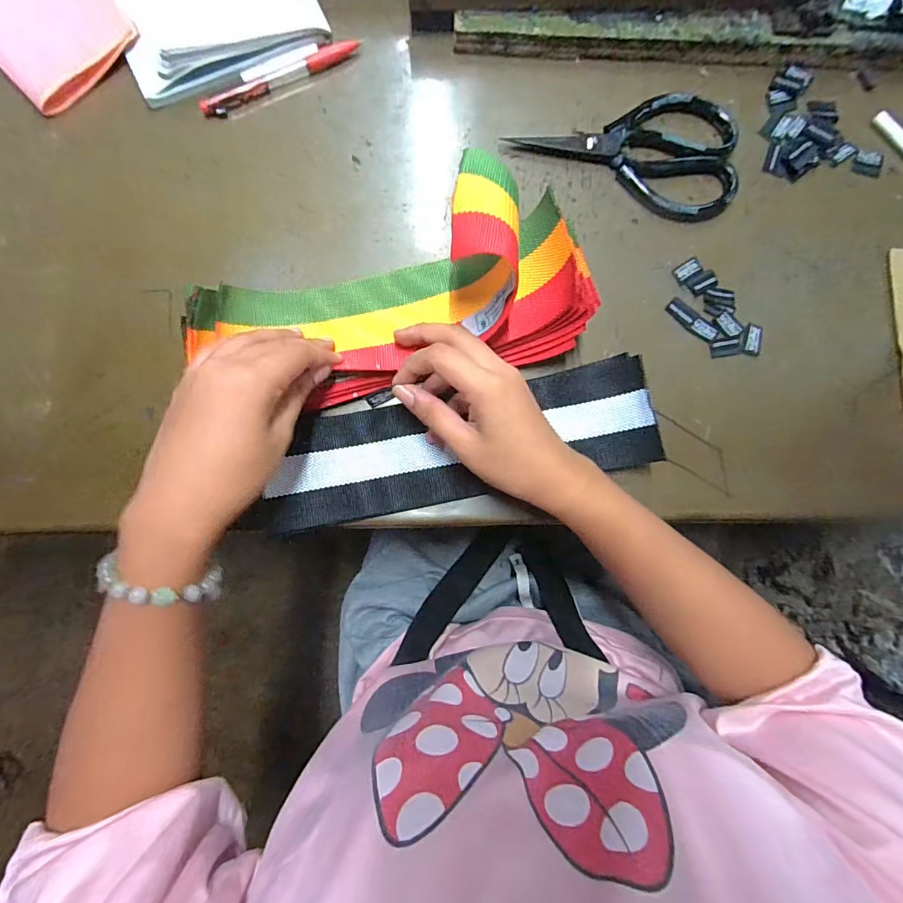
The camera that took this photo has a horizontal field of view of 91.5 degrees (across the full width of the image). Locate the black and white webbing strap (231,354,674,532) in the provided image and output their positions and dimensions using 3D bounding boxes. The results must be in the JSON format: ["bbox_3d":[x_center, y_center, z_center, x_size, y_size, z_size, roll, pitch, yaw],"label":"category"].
[{"bbox_3d":[0.001,-0.003,0.326,0.285,0.044,0.082,-13,86,-2],"label":"black and white webbing strap"}]

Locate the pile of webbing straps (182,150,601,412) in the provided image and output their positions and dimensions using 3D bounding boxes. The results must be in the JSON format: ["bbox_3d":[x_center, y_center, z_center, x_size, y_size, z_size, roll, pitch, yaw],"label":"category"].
[{"bbox_3d":[-0.034,-0.106,0.301,0.250,0.084,0.113,-10,85,4],"label":"pile of webbing straps"}]

